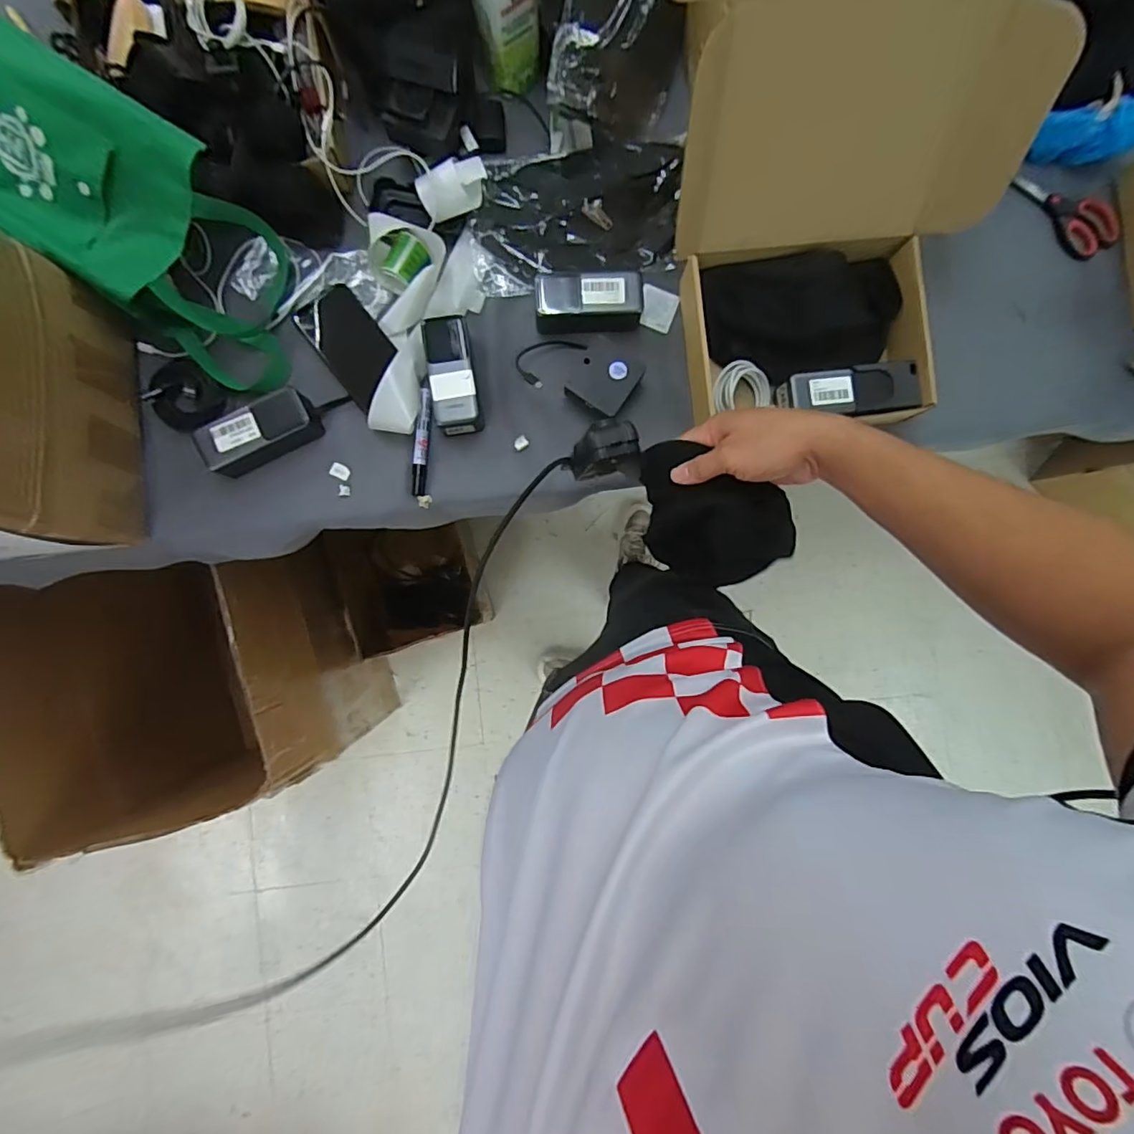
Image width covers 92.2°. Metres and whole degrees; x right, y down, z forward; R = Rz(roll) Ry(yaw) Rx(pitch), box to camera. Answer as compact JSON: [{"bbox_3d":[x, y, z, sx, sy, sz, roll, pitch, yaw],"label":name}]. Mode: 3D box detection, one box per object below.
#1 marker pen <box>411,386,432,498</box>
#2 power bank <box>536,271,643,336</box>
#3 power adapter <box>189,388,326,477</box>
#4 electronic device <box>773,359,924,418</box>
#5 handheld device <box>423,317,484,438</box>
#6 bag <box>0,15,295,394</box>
[{"bbox_3d":[-0.179,-0.153,0.673,0.016,0.018,0.129,5,88,-1],"label":"marker pen"},{"bbox_3d":[0.026,-0.327,0.668,0.130,0.044,0.061,-2,88,-2],"label":"power bank"},{"bbox_3d":[-0.365,-0.160,0.650,0.129,0.051,0.056,-28,89,-2],"label":"power adapter"},{"bbox_3d":[0.338,-0.209,0.649,0.154,0.028,0.059,-7,88,-2],"label":"electronic device"},{"bbox_3d":[-0.136,-0.232,0.652,0.052,0.051,0.135,-8,88,-2],"label":"handheld device"},{"bbox_3d":[-0.503,-0.398,0.605,0.434,0.147,0.189,35,88,0],"label":"bag"}]

